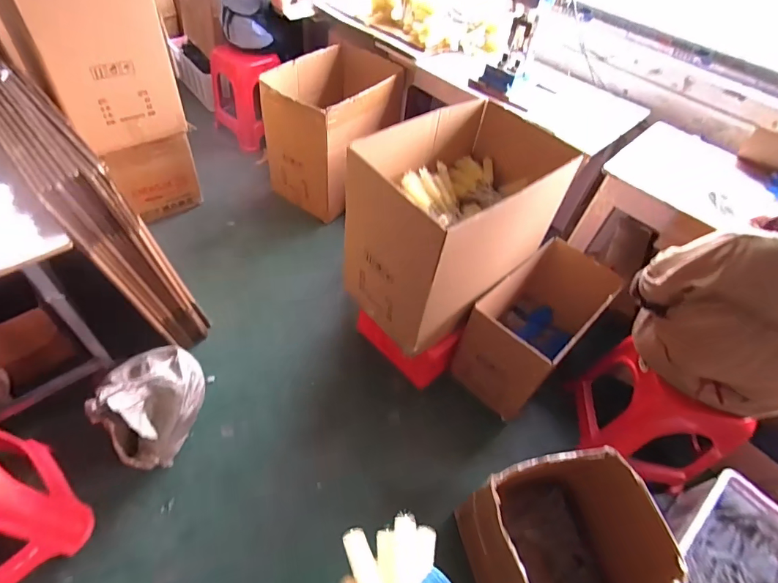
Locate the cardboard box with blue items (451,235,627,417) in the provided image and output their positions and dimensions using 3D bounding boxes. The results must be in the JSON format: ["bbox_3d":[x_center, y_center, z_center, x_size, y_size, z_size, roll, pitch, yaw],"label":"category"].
[{"bbox_3d":[0.586,0.113,1.645,0.315,0.437,0.602,39,57,24],"label":"cardboard box with blue items"}]

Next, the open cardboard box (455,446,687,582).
[{"bbox_3d":[0.466,0.722,1.184,0.406,0.453,0.364,-11,53,-15],"label":"open cardboard box"}]

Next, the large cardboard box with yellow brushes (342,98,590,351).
[{"bbox_3d":[0.207,-0.249,1.463,0.648,0.549,0.490,-30,60,-27],"label":"large cardboard box with yellow brushes"}]

